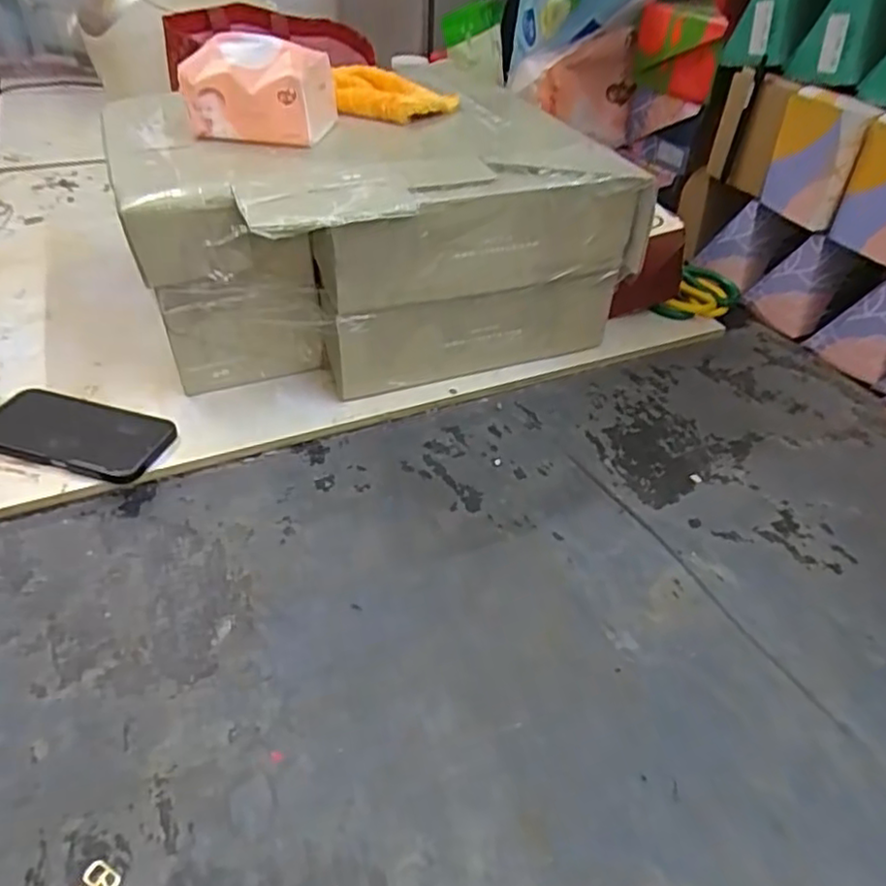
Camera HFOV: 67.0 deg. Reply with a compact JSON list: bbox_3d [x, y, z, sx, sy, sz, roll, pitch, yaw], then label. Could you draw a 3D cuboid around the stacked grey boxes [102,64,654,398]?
[{"bbox_3d":[0.010,-0.201,0.706,0.315,0.216,0.217,-12,44,-17],"label":"stacked grey boxes"}]

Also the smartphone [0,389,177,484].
[{"bbox_3d":[-0.338,-0.011,0.609,0.181,0.010,0.080,11,43,13],"label":"smartphone"}]

